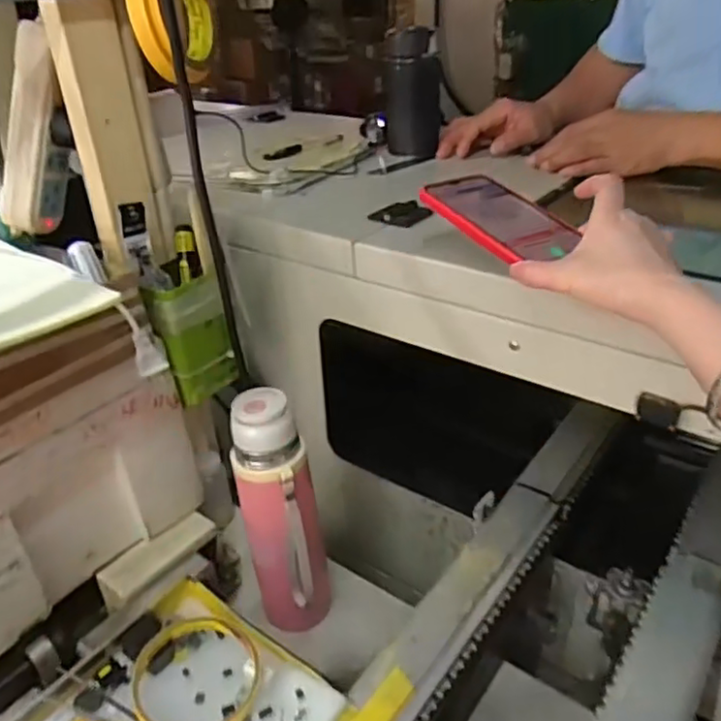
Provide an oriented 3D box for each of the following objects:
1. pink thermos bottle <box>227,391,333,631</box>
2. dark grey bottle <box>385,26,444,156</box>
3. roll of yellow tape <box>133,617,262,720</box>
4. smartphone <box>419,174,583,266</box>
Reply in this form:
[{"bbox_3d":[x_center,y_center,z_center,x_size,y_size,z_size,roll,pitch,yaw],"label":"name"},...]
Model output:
[{"bbox_3d":[-0.069,0.140,0.574,0.069,0.229,0.063,-9,32,-11],"label":"pink thermos bottle"},{"bbox_3d":[0.071,-0.354,0.859,0.068,0.149,0.060,5,33,11],"label":"dark grey bottle"},{"bbox_3d":[-0.111,0.216,0.444,0.084,0.018,0.086,-10,33,-12],"label":"roll of yellow tape"},{"bbox_3d":[0.114,-0.116,0.525,0.078,0.010,0.135,-21,45,-27],"label":"smartphone"}]

